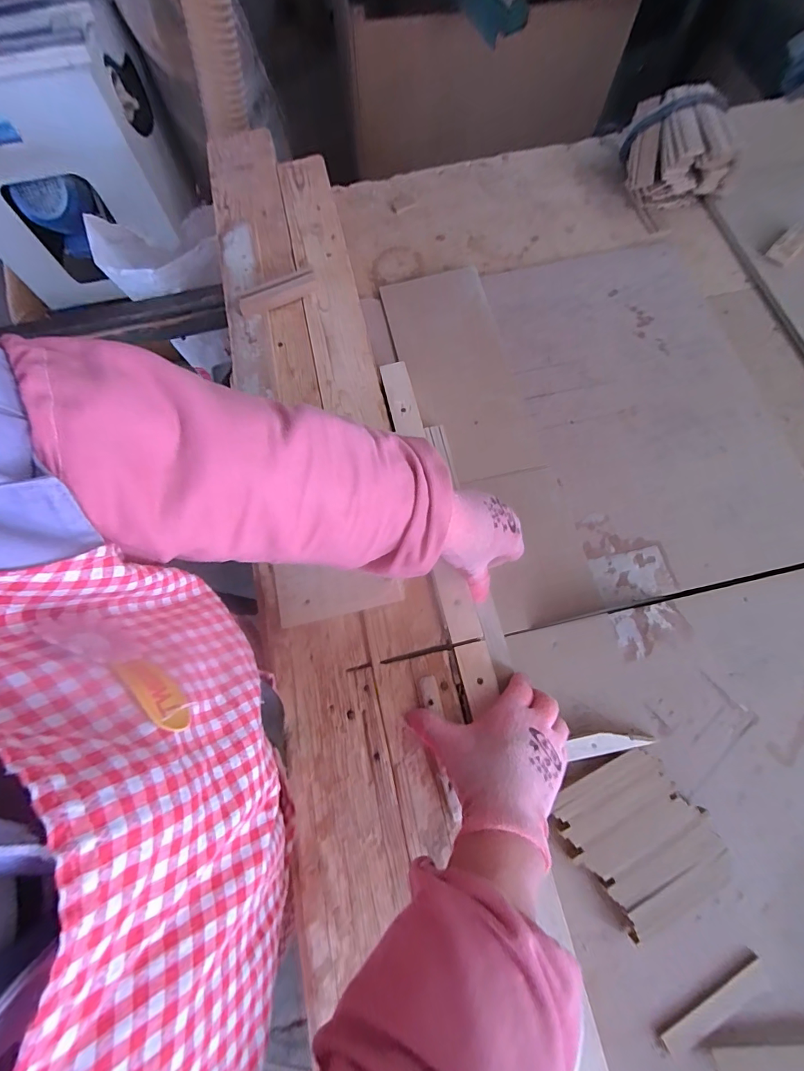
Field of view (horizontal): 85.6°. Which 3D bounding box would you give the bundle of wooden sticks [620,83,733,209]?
[{"bbox_3d":[0.399,-0.560,0.632,0.123,0.092,0.136,1,71,1],"label":"bundle of wooden sticks"}]

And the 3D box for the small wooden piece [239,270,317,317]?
[{"bbox_3d":[-0.162,-0.318,0.568,0.105,0.014,0.030,-26,73,-8],"label":"small wooden piece"}]

